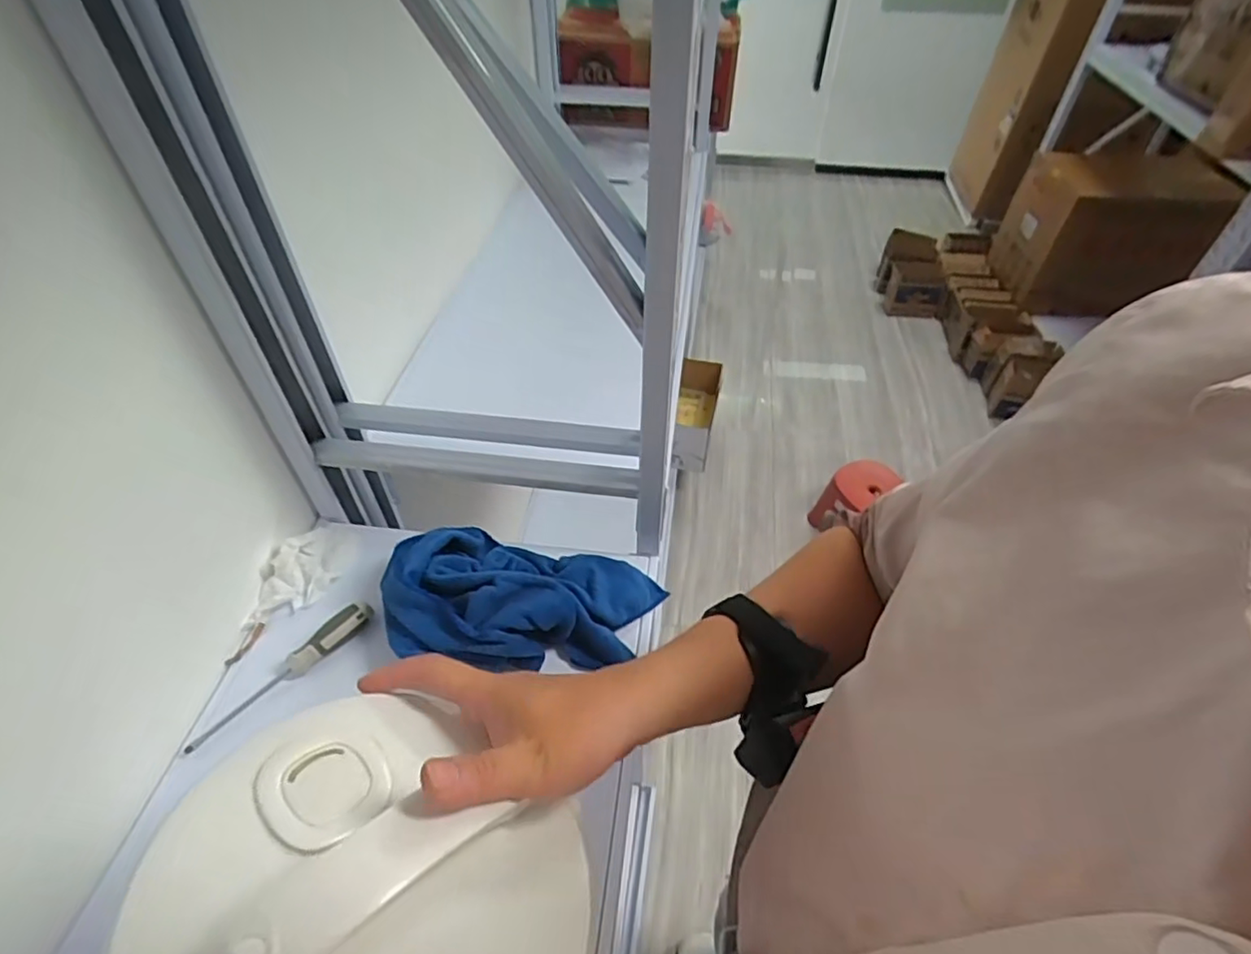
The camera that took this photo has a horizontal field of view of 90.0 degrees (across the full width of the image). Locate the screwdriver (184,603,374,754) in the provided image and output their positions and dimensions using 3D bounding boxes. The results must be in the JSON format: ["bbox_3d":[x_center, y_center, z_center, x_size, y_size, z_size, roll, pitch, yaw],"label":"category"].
[{"bbox_3d":[-0.324,0.184,0.592,0.022,0.025,0.183,36,57,28],"label":"screwdriver"}]

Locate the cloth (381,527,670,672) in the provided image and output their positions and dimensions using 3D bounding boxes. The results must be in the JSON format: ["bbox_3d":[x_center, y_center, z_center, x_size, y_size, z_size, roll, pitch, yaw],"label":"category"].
[{"bbox_3d":[-0.104,0.122,0.614,0.262,0.068,0.160,7,48,6],"label":"cloth"}]

